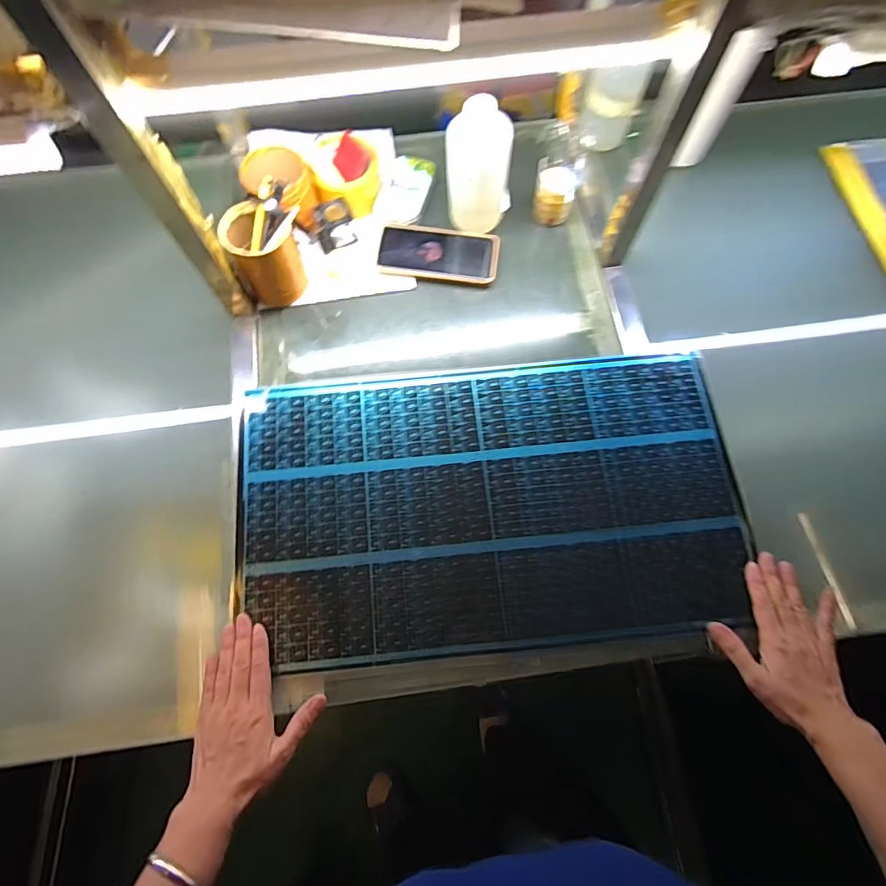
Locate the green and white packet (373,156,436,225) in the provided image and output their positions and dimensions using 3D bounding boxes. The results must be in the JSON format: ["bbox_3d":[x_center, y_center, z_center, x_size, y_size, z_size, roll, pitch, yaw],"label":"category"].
[{"bbox_3d":[-0.053,-0.363,0.700,0.067,0.017,0.119,14,71,5],"label":"green and white packet"}]

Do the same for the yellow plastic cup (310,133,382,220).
[{"bbox_3d":[-0.132,-0.375,0.679,0.091,0.050,0.109,-6,71,-1],"label":"yellow plastic cup"}]

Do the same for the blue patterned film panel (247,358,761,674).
[{"bbox_3d":[0.056,0.064,0.575,0.564,0.011,0.326,-5,71,-1],"label":"blue patterned film panel"}]

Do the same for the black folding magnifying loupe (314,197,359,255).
[{"bbox_3d":[-0.151,-0.300,0.667,0.058,0.047,0.047,-17,71,-5],"label":"black folding magnifying loupe"}]

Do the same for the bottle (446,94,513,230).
[{"bbox_3d":[0.045,-0.343,0.618,0.080,0.171,0.060,2,71,1],"label":"bottle"}]

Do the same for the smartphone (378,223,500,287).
[{"bbox_3d":[-0.005,-0.262,0.674,0.161,0.015,0.084,7,71,3],"label":"smartphone"}]

